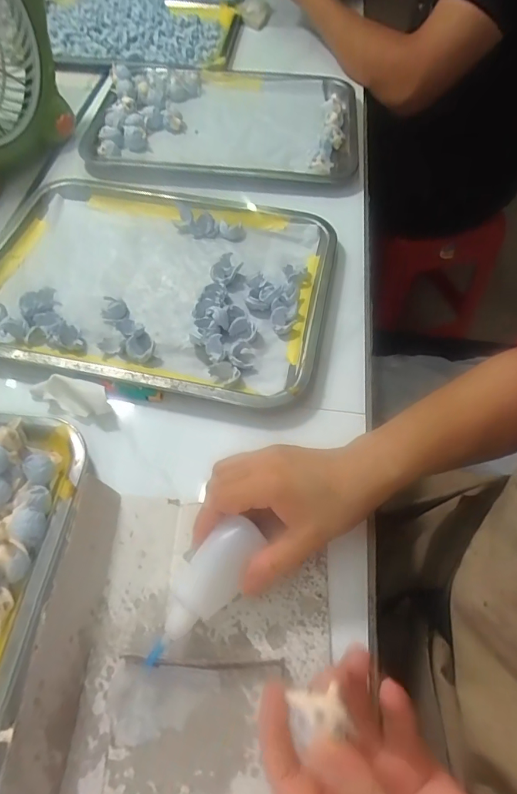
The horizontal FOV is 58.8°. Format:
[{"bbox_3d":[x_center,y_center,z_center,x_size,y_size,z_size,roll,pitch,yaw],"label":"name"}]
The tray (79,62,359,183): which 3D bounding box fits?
[{"bbox_3d":[-0.043,-0.380,0.621,0.347,0.027,0.269,4,57,0],"label":"tray"}]

